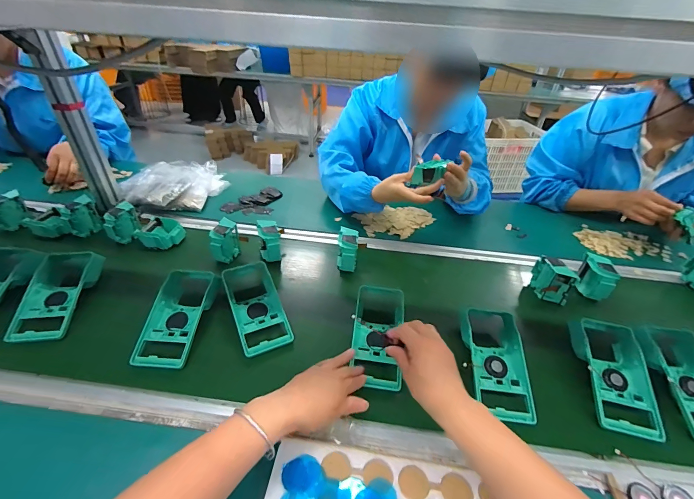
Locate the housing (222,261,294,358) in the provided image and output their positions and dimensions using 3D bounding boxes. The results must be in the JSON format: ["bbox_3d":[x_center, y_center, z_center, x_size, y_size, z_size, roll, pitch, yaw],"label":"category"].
[{"bbox_3d":[-0.161,0.093,0.574,0.077,0.050,0.185,-14,41,-24],"label":"housing"}]

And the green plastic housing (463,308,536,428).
[{"bbox_3d":[0.231,0.170,0.512,0.086,0.049,0.177,5,37,0],"label":"green plastic housing"}]

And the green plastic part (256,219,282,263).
[{"bbox_3d":[-0.164,-0.015,0.697,0.043,0.075,0.066,-8,39,-16],"label":"green plastic part"}]

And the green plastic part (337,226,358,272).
[{"bbox_3d":[0.000,0.004,0.695,0.043,0.079,0.074,5,37,0],"label":"green plastic part"}]

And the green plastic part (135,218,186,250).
[{"bbox_3d":[-0.416,-0.036,0.740,0.094,0.036,0.082,13,38,10],"label":"green plastic part"}]

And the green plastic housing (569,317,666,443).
[{"bbox_3d":[0.419,0.189,0.514,0.100,0.048,0.190,12,38,8],"label":"green plastic housing"}]

